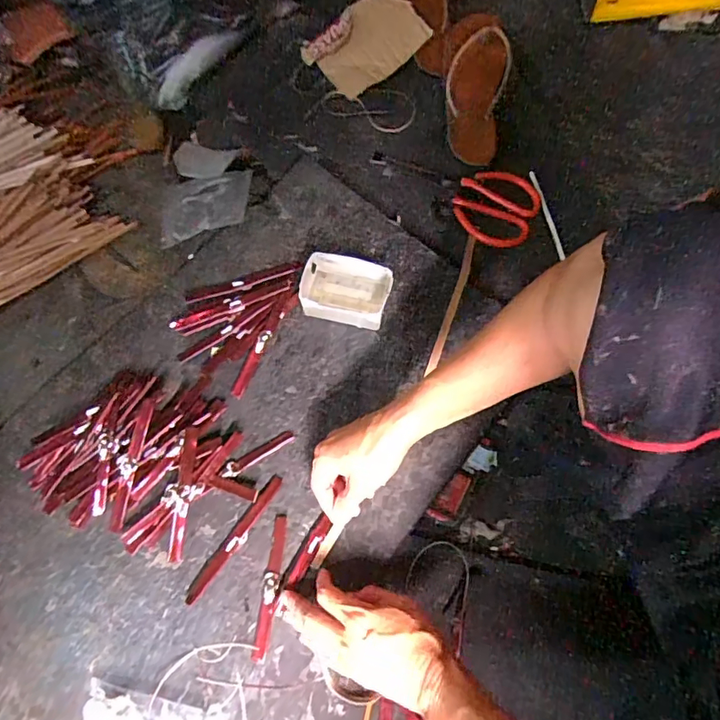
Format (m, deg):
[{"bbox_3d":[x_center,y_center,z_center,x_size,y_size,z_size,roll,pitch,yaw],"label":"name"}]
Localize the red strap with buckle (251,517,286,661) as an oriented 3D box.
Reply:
[{"bbox_3d":[-0.093,0.234,0.524,0.018,0.008,0.138,7,70,5],"label":"red strap with buckle"}]

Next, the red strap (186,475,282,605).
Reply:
[{"bbox_3d":[-0.134,0.193,0.544,0.017,0.004,0.153,31,74,13],"label":"red strap"}]

